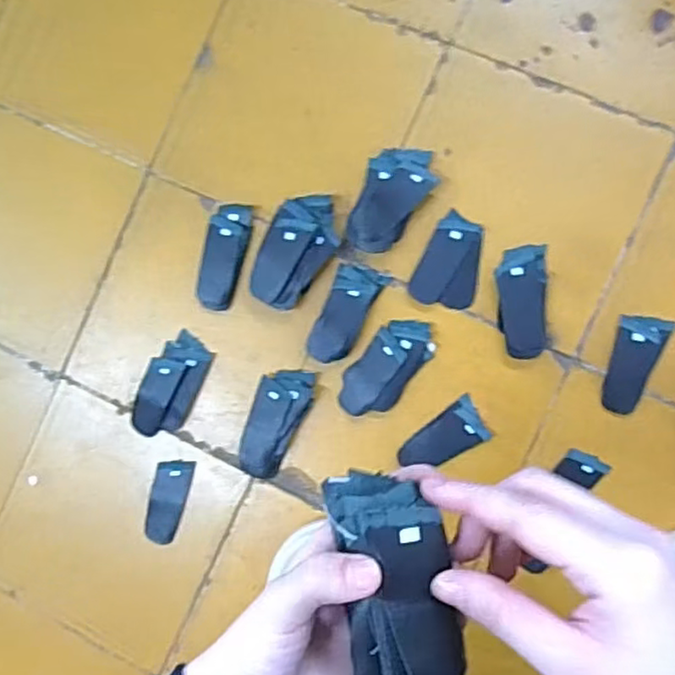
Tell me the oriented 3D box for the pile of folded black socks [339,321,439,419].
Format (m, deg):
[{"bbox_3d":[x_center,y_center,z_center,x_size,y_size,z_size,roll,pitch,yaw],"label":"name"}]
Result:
[{"bbox_3d":[0.041,0.025,0.554,0.046,0.008,0.095,39,93,7],"label":"pile of folded black socks"}]

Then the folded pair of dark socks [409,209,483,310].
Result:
[{"bbox_3d":[0.092,-0.064,0.550,0.052,0.006,0.075,11,89,8],"label":"folded pair of dark socks"}]

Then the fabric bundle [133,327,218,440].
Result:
[{"bbox_3d":[-0.146,0.043,0.582,0.048,0.012,0.094,24,91,8],"label":"fabric bundle"}]

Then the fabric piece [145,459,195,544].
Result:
[{"bbox_3d":[-0.150,0.145,0.586,0.033,0.004,0.073,11,89,8],"label":"fabric piece"}]

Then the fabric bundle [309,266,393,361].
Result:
[{"bbox_3d":[0.007,-0.019,0.557,0.040,0.011,0.085,24,91,8],"label":"fabric bundle"}]

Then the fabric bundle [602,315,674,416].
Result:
[{"bbox_3d":[0.239,0.022,0.532,0.039,0.005,0.080,14,90,8],"label":"fabric bundle"}]

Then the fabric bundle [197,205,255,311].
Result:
[{"bbox_3d":[-0.099,-0.071,0.575,0.036,0.009,0.092,12,89,8],"label":"fabric bundle"}]

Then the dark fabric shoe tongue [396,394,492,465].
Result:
[{"bbox_3d":[0.087,0.084,0.550,0.075,0.004,0.038,-32,84,5],"label":"dark fabric shoe tongue"}]

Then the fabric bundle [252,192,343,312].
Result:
[{"bbox_3d":[-0.034,-0.074,0.557,0.055,0.021,0.100,23,91,8],"label":"fabric bundle"}]

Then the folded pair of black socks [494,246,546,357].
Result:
[{"bbox_3d":[0.150,-0.030,0.538,0.040,0.013,0.090,1,88,8],"label":"folded pair of black socks"}]

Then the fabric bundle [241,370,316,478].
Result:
[{"bbox_3d":[-0.055,0.072,0.568,0.043,0.016,0.098,25,91,8],"label":"fabric bundle"}]

